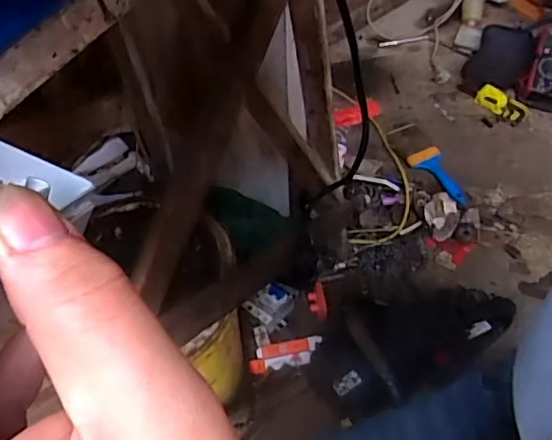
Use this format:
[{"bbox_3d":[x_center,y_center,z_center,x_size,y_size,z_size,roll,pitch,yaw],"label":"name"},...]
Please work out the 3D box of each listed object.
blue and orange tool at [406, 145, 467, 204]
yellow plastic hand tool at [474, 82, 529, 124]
[{"bbox_3d":[0.339,-0.091,1.143,0.060,0.025,0.141,-30,71,-19],"label":"blue and orange tool"},{"bbox_3d":[0.495,-0.258,1.239,0.061,0.032,0.112,-39,57,-25],"label":"yellow plastic hand tool"}]

